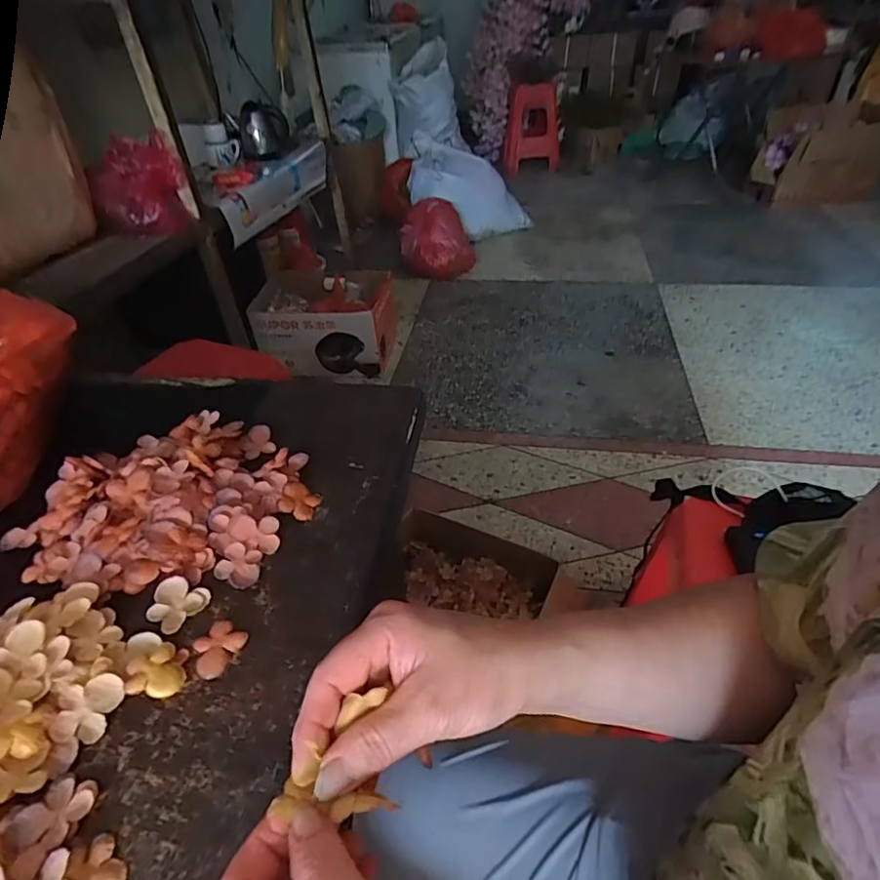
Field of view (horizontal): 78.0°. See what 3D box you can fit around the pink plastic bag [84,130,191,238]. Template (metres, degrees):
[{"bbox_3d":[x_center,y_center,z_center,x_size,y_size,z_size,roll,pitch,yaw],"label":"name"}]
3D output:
[{"bbox_3d":[-0.758,-0.631,1.355,0.134,0.204,0.193,26,49,30],"label":"pink plastic bag"}]

